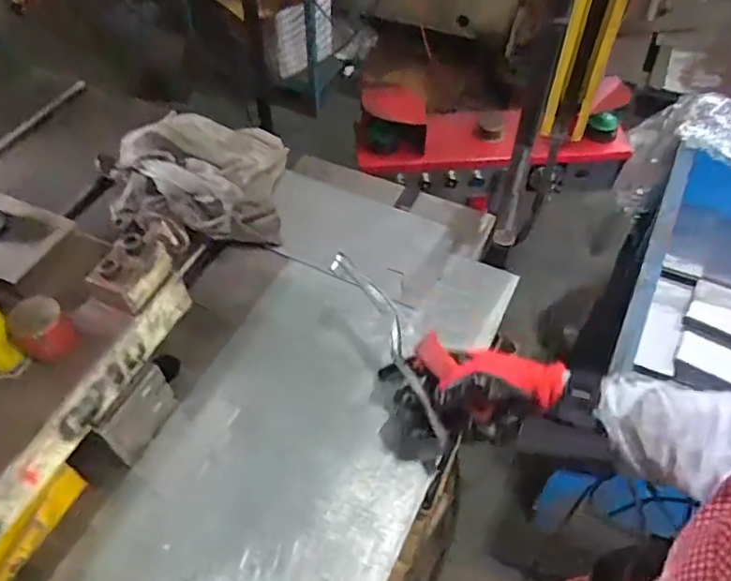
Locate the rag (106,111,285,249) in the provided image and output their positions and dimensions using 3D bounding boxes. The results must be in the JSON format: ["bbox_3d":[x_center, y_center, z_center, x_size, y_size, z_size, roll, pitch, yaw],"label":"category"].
[{"bbox_3d":[-0.220,-0.145,0.752,0.223,0.074,0.189,-3,52,0],"label":"rag"}]

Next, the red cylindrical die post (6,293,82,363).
[{"bbox_3d":[-0.258,0.031,0.474,0.042,0.033,0.040,-1,52,1],"label":"red cylindrical die post"}]

